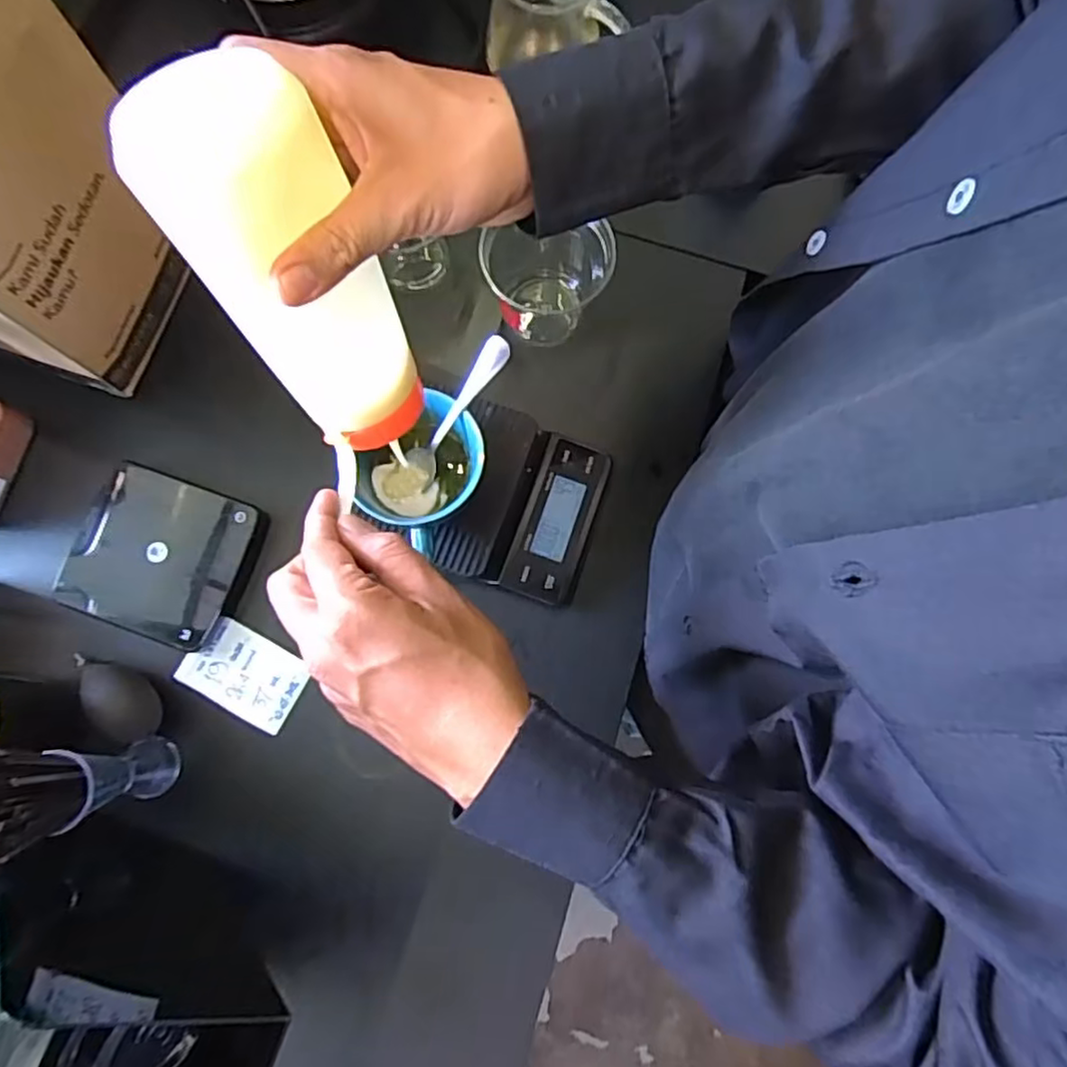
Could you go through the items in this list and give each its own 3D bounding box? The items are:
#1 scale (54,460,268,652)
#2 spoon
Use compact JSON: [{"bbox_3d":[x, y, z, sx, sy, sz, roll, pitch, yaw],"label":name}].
[{"bbox_3d":[-0.282,0.016,0.508,0.125,0.023,0.117,19,79,3],"label":"scale"},{"bbox_3d":[-0.051,-0.081,0.454,0.022,0.012,0.121,44,121,8],"label":"spoon"}]

